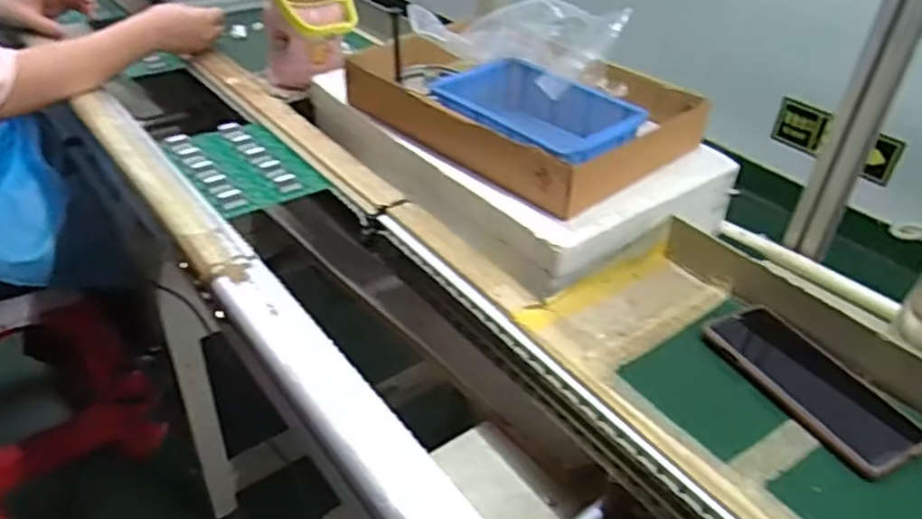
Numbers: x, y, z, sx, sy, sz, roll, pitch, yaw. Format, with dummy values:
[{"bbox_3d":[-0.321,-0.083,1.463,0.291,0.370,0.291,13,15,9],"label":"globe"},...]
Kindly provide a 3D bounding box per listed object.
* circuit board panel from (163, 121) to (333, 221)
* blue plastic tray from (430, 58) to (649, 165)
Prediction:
[{"bbox_3d":[-0.246,-0.106,0.779,0.118,0.015,0.186,-22,44,-32],"label":"circuit board panel"},{"bbox_3d":[0.074,-0.145,0.721,0.194,0.049,0.143,31,44,31],"label":"blue plastic tray"}]

